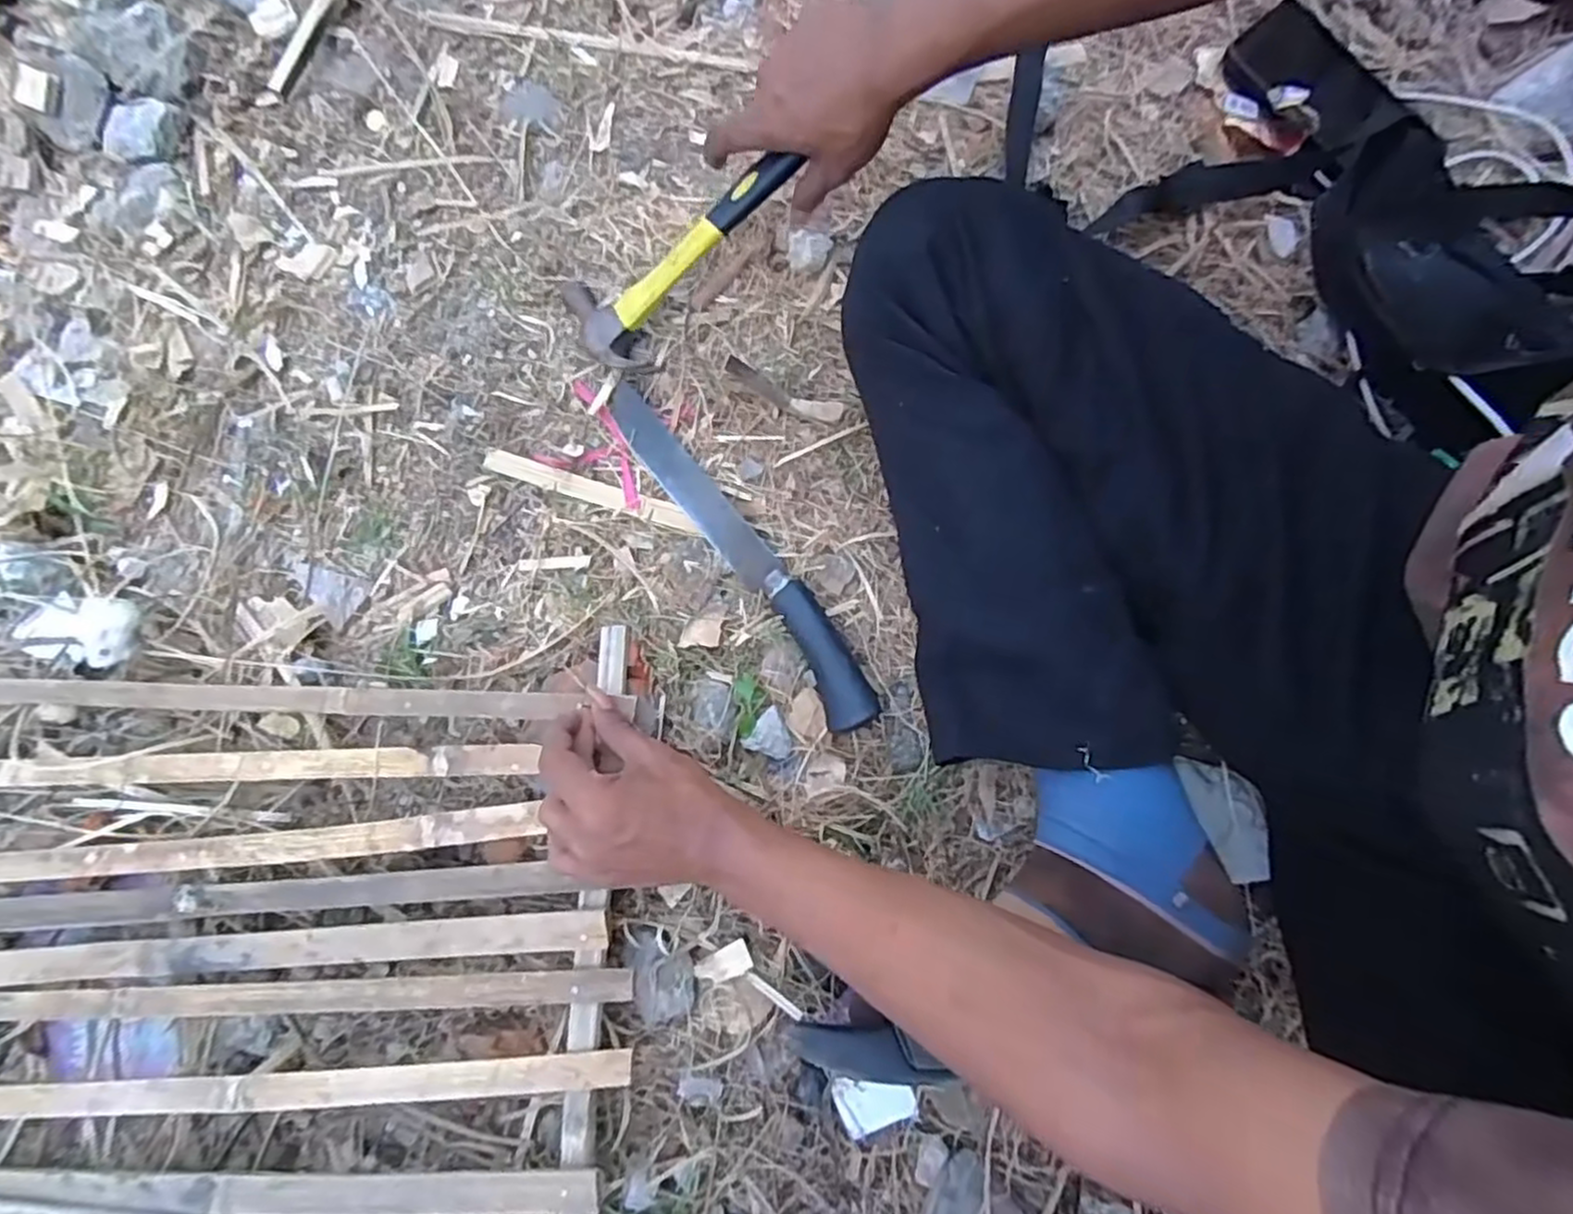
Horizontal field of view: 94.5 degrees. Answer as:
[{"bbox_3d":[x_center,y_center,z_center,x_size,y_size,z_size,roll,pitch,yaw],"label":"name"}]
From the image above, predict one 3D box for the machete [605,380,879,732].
[{"bbox_3d":[-0.034,-0.043,0.499,0.038,0.025,0.291,-35,80,-5],"label":"machete"}]

